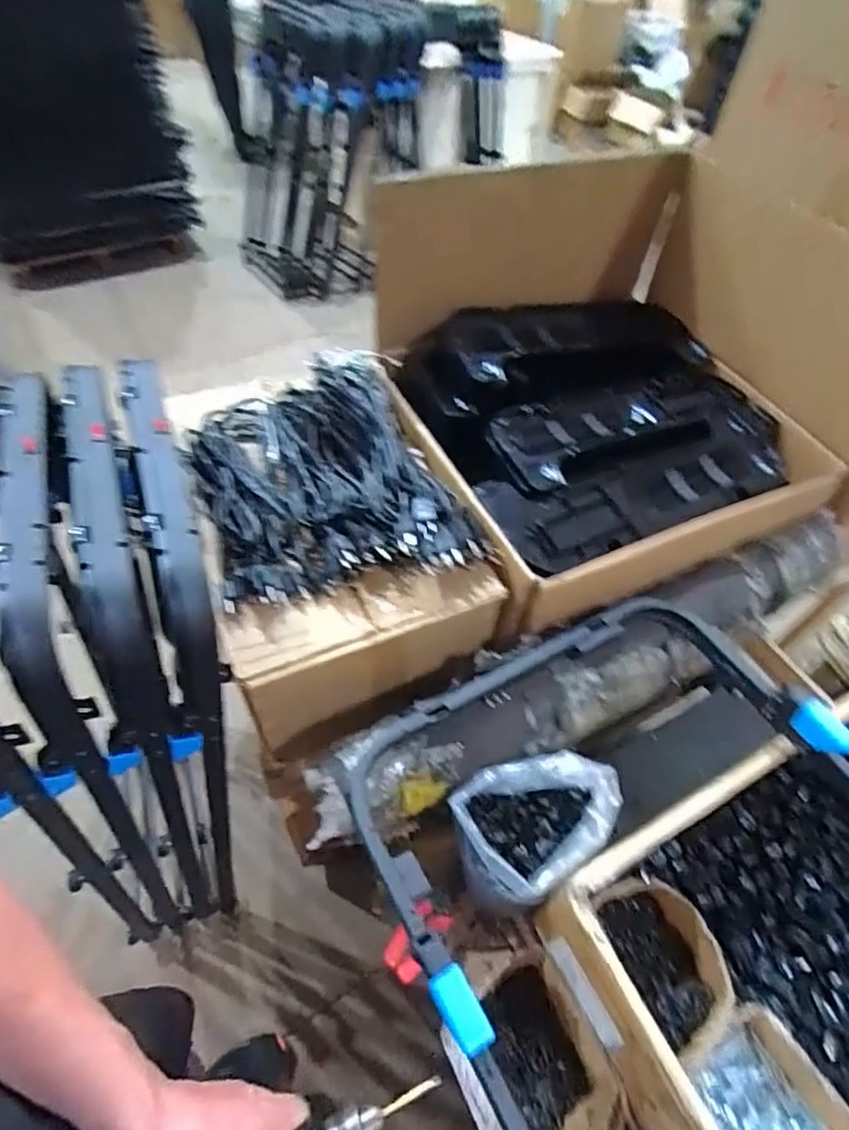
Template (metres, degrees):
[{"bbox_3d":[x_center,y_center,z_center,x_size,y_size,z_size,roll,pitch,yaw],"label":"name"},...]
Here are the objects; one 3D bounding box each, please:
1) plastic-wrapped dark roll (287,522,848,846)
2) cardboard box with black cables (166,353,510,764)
[{"bbox_3d":[0.260,0.114,0.764,0.860,0.098,0.130,-22,56,-19],"label":"plastic-wrapped dark roll"},{"bbox_3d":[-0.143,-0.062,0.877,0.340,0.287,0.531,-16,54,-15],"label":"cardboard box with black cables"}]

